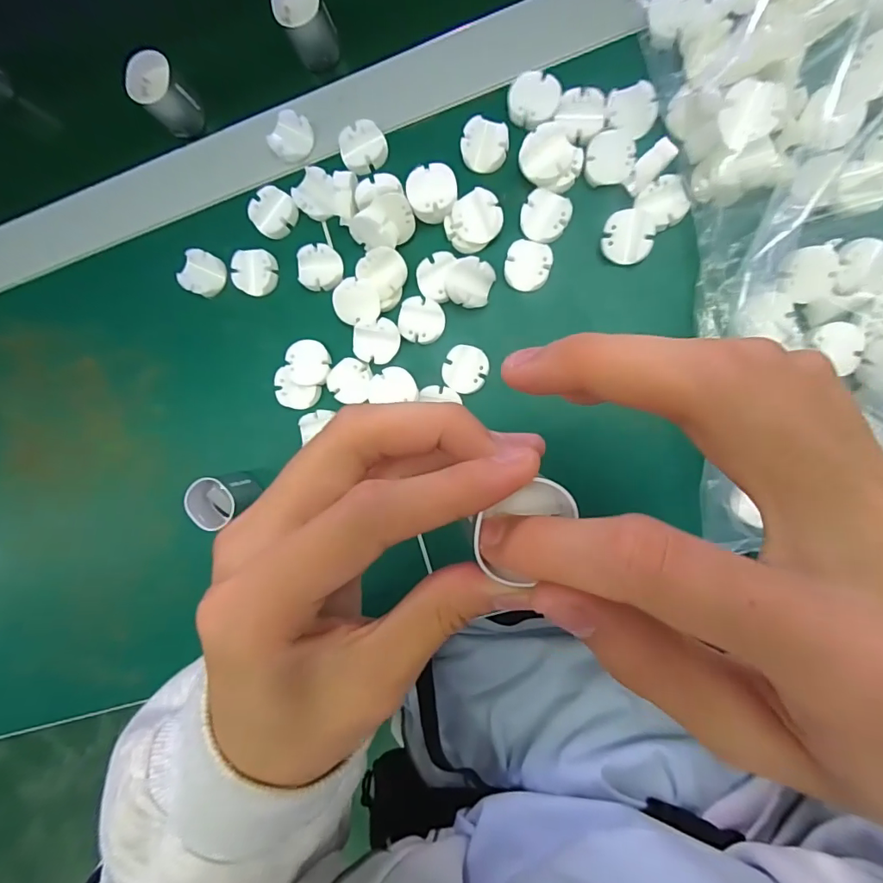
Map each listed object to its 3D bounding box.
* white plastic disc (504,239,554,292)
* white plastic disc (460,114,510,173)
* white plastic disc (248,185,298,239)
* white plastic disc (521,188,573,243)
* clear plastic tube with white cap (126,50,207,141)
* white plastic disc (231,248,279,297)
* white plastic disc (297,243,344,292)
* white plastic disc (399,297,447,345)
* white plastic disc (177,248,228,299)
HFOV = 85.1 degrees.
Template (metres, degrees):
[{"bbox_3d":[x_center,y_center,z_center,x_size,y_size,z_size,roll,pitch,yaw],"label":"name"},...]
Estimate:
[{"bbox_3d":[0.049,-0.100,0.274,0.025,0.004,0.026,0,96,0],"label":"white plastic disc"},{"bbox_3d":[0.025,-0.169,0.274,0.026,0.005,0.027,0,96,0],"label":"white plastic disc"},{"bbox_3d":[-0.103,-0.140,0.293,0.026,0.004,0.027,0,96,0],"label":"white plastic disc"},{"bbox_3d":[0.059,-0.127,0.271,0.027,0.006,0.027,0,96,0],"label":"white plastic disc"},{"bbox_3d":[-0.171,-0.215,0.298,0.033,0.036,0.029,45,95,-4],"label":"clear plastic tube with white cap"},{"bbox_3d":[-0.116,-0.105,0.298,0.027,0.007,0.027,0,96,0],"label":"white plastic disc"},{"bbox_3d":[-0.074,-0.106,0.294,0.026,0.010,0.026,0,96,0],"label":"white plastic disc"},{"bbox_3d":[-0.012,-0.071,0.283,0.027,0.004,0.026,0,96,0],"label":"white plastic disc"},{"bbox_3d":[-0.149,-0.105,0.301,0.027,0.005,0.026,0,96,0],"label":"white plastic disc"}]

